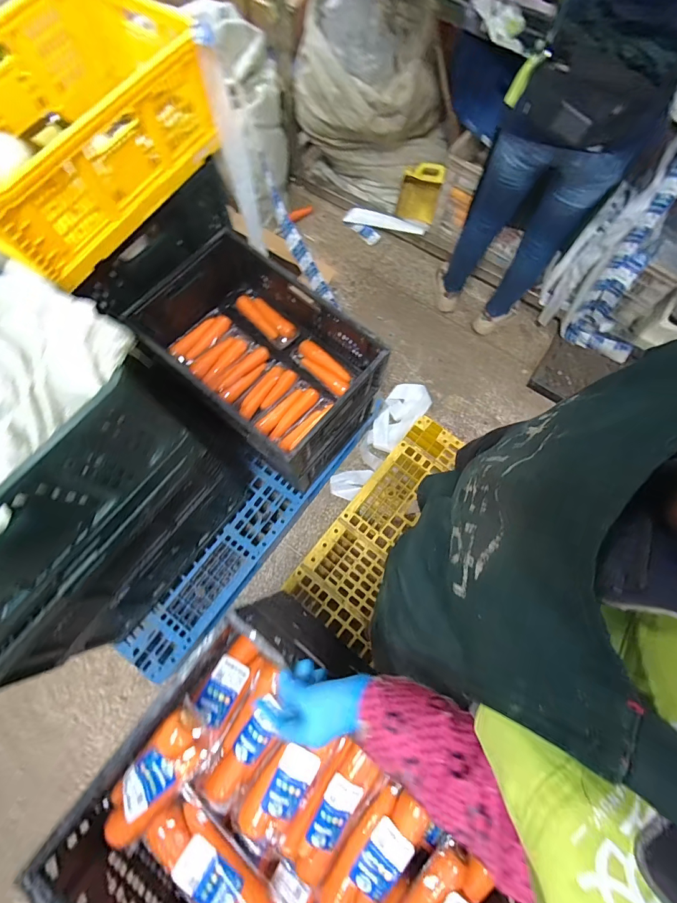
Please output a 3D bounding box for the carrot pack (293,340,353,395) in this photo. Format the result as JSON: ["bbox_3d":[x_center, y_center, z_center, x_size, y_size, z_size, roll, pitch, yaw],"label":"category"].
[{"bbox_3d":[-0.047,-0.263,1.205,0.217,0.036,0.077,43,77,10],"label":"carrot pack"}]

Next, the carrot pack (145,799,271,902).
[{"bbox_3d":[-0.205,0.651,0.592,0.223,0.045,0.092,38,76,9],"label":"carrot pack"}]

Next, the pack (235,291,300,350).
[{"bbox_3d":[-0.236,-0.437,1.263,0.086,0.038,0.244,-43,79,-13],"label":"pack"}]

